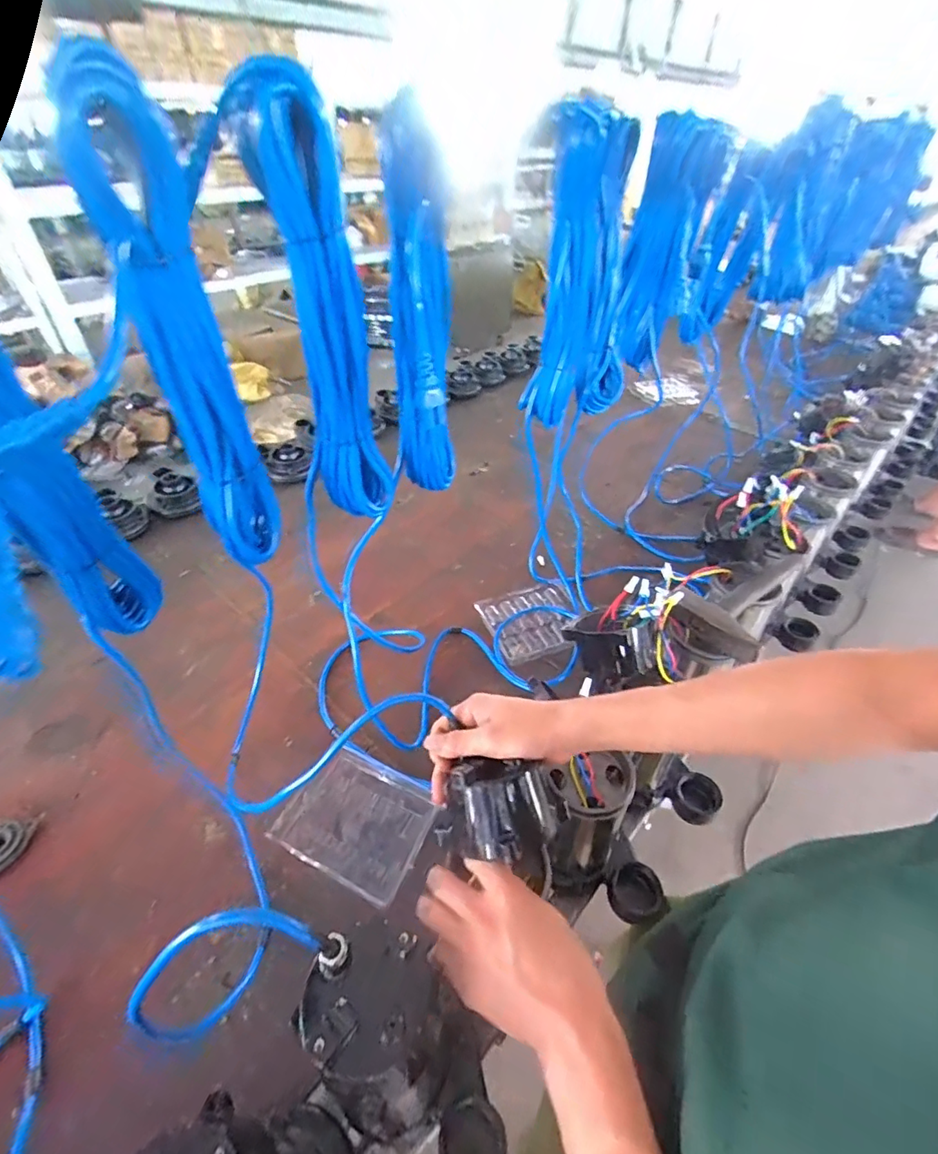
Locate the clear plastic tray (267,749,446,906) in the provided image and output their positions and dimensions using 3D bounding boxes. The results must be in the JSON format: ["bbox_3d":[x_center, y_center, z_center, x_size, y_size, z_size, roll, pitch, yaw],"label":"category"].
[{"bbox_3d":[-0.139,0.300,0.629,0.172,0.032,0.133,22,50,18],"label":"clear plastic tray"}]

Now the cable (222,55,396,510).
[{"bbox_3d":[-0.119,-0.195,0.427,0.073,0.326,0.036,-5,43,-7],"label":"cable"}]

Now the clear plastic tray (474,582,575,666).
[{"bbox_3d":[0.116,0.075,0.883,0.170,0.020,0.152,-12,44,-18],"label":"clear plastic tray"}]

